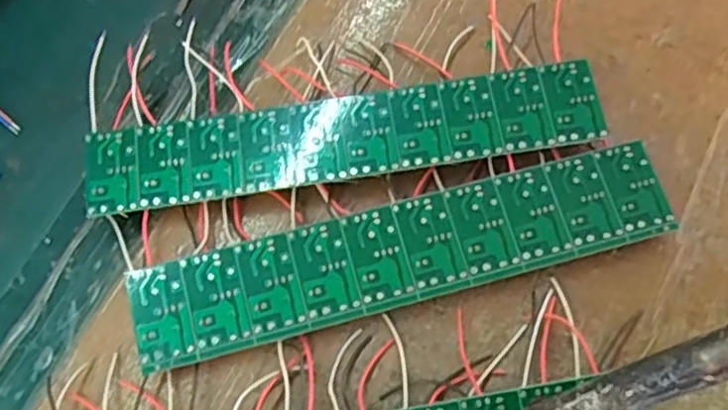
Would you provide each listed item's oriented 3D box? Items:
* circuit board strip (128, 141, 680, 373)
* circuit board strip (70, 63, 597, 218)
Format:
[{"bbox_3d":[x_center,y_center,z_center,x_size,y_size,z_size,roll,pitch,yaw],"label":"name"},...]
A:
[{"bbox_3d":[0.015,0.016,0.262,0.201,0.004,0.038,-14,72,-5],"label":"circuit board strip"},{"bbox_3d":[-0.008,-0.028,0.277,0.199,0.004,0.035,-8,71,0],"label":"circuit board strip"}]

